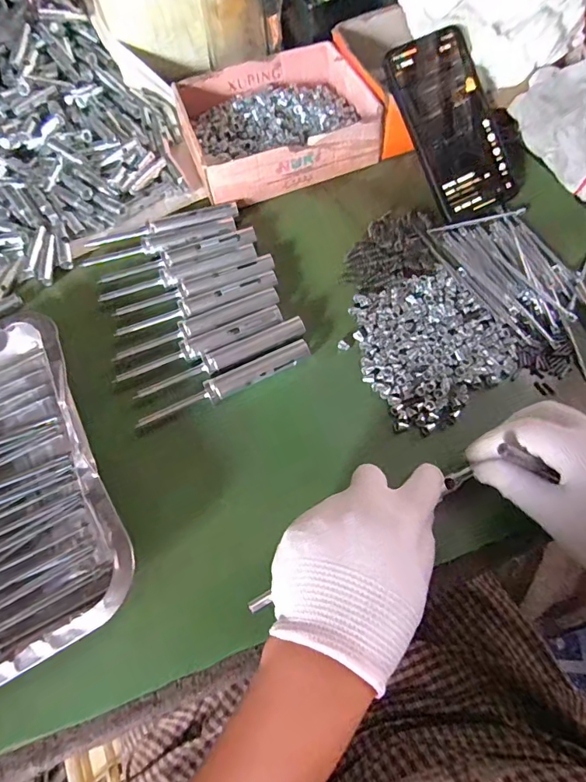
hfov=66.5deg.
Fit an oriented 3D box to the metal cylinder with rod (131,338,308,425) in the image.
[{"bbox_3d":[-0.053,-0.005,0.352,0.142,0.011,0.019,-26,70,-8],"label":"metal cylinder with rod"}]

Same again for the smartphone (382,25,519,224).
[{"bbox_3d":[0.144,-0.236,0.401,0.077,0.008,0.155,-27,100,-1],"label":"smartphone"}]

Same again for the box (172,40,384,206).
[{"bbox_3d":[-0.020,-0.266,0.436,0.174,0.042,0.141,-20,70,-5],"label":"box"}]

